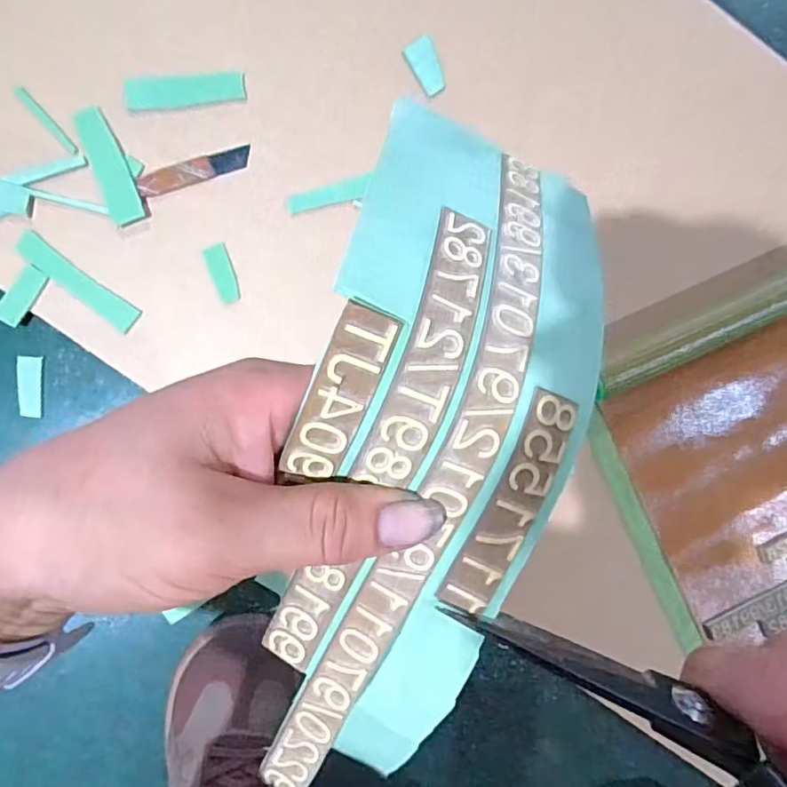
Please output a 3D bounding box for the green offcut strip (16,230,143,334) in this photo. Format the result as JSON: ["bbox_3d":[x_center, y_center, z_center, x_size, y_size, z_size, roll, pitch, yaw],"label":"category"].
[{"bbox_3d":[-0.251,-0.088,0.457,0.104,0.005,0.022,37,89,-4],"label":"green offcut strip"}]

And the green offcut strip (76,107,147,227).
[{"bbox_3d":[-0.223,-0.180,0.455,0.027,0.004,0.090,-20,93,-3],"label":"green offcut strip"}]

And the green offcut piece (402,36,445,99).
[{"bbox_3d":[0.028,-0.270,0.476,0.027,0.005,0.045,-31,93,-2],"label":"green offcut piece"}]

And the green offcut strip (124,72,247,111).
[{"bbox_3d":[-0.166,-0.242,0.460,0.093,0.004,0.025,-7,92,-4],"label":"green offcut strip"}]

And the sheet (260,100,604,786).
[{"bbox_3d":[0.012,0.023,0.172,0.077,0.052,0.219,14,89,-4],"label":"sheet"}]

